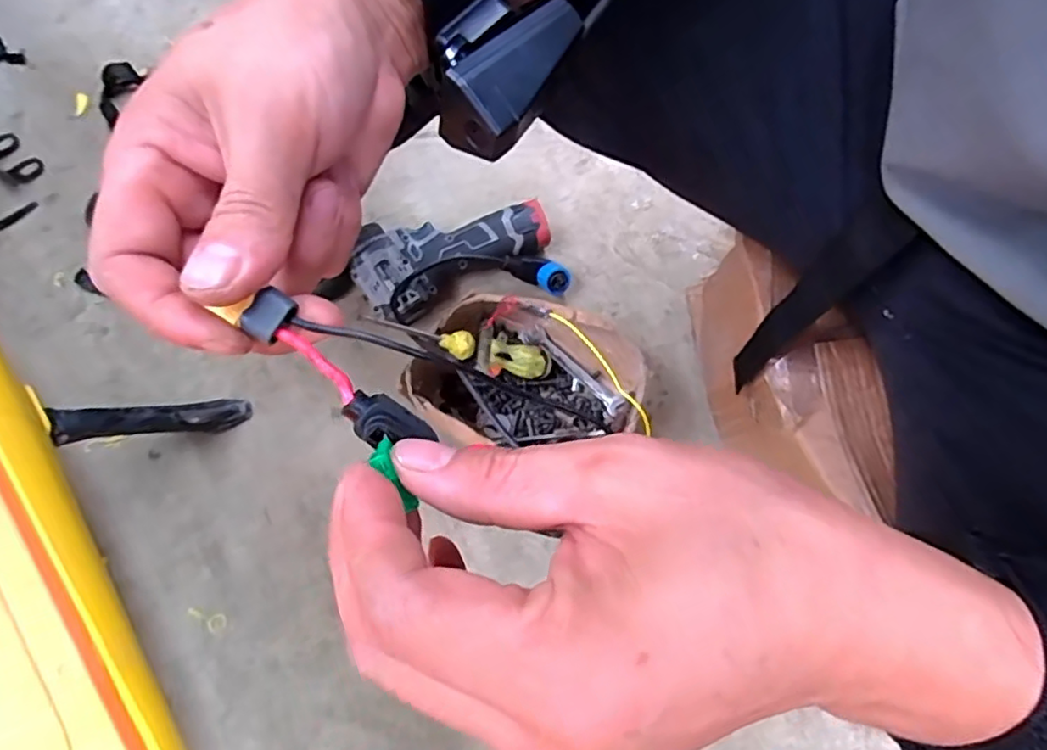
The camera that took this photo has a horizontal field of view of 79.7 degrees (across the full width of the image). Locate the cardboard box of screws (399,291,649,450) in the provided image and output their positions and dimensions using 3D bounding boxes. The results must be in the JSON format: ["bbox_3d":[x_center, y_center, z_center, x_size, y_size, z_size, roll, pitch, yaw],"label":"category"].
[{"bbox_3d":[0.005,0.010,0.612,0.201,0.093,0.150,23,77,6],"label":"cardboard box of screws"}]

